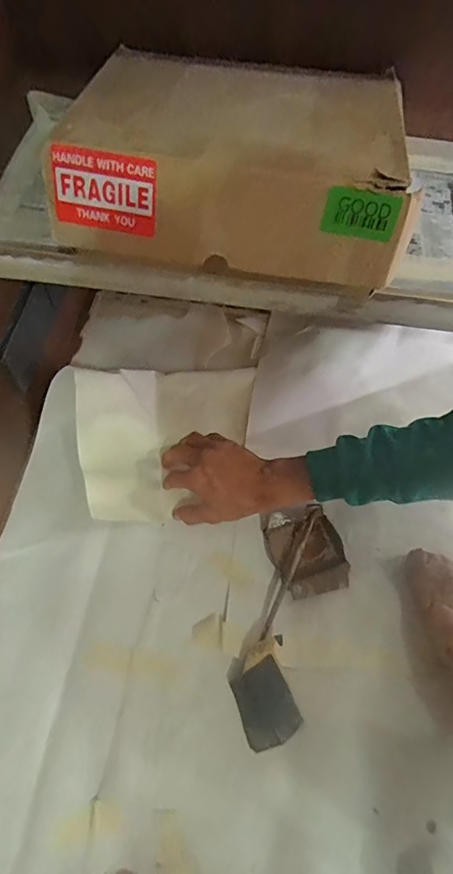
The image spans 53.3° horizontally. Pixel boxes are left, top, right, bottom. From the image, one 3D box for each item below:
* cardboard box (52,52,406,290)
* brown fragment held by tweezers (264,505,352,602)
[{"bbox_3d":[0.016,-0.221,0.369,0.260,0.089,0.210,13,63,6],"label":"cardboard box"},{"bbox_3d":[0.090,0.127,0.503,0.084,0.020,0.091,-11,64,-9],"label":"brown fragment held by tweezers"}]

